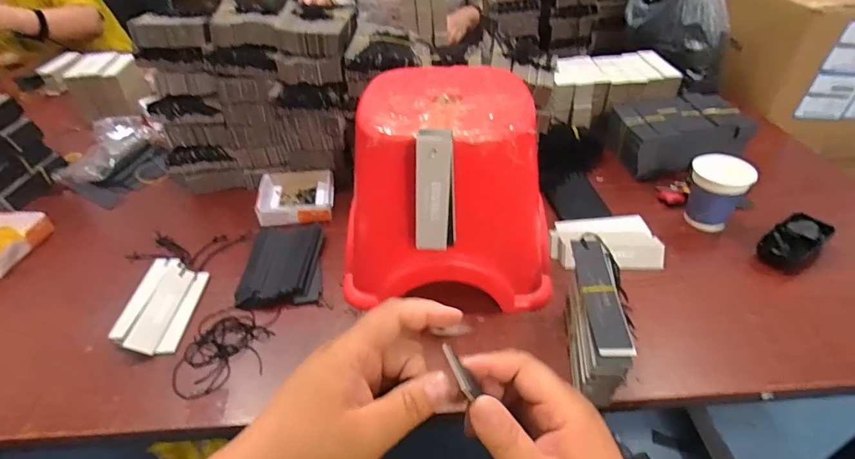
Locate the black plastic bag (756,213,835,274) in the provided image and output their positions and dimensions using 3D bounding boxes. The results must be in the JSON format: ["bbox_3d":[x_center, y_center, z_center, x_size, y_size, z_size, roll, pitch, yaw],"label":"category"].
[{"bbox_3d":[0.484,0.017,0.604,0.096,0.033,0.054,-23,44,-24],"label":"black plastic bag"}]

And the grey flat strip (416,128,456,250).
[{"bbox_3d":[0.009,-0.036,0.458,0.040,0.127,0.021,-2,37,-5],"label":"grey flat strip"}]

